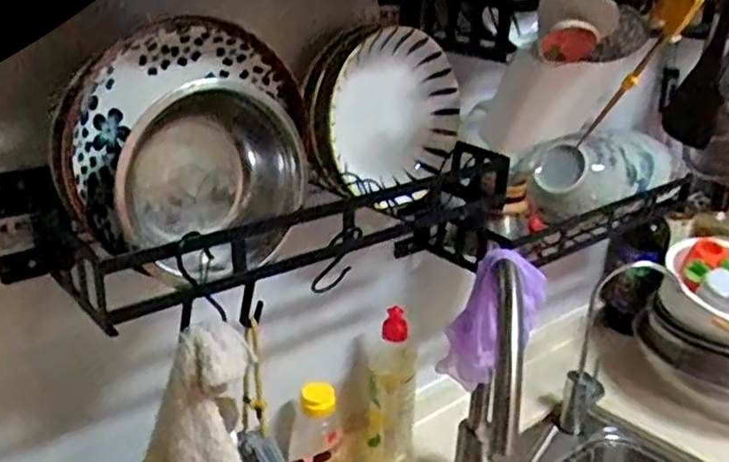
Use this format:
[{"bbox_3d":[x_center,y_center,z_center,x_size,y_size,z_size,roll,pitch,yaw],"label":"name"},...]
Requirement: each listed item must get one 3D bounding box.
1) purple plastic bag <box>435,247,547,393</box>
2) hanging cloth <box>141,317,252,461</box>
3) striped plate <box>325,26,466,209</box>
[{"bbox_3d":[0.125,0.099,0.719,0.072,0.168,0.063,26,23,-1],"label":"purple plastic bag"},{"bbox_3d":[-0.124,0.149,0.526,0.078,0.157,0.052,-4,23,-15],"label":"hanging cloth"},{"bbox_3d":[0.032,-0.113,0.714,0.164,0.166,0.047,-35,31,-16],"label":"striped plate"}]

